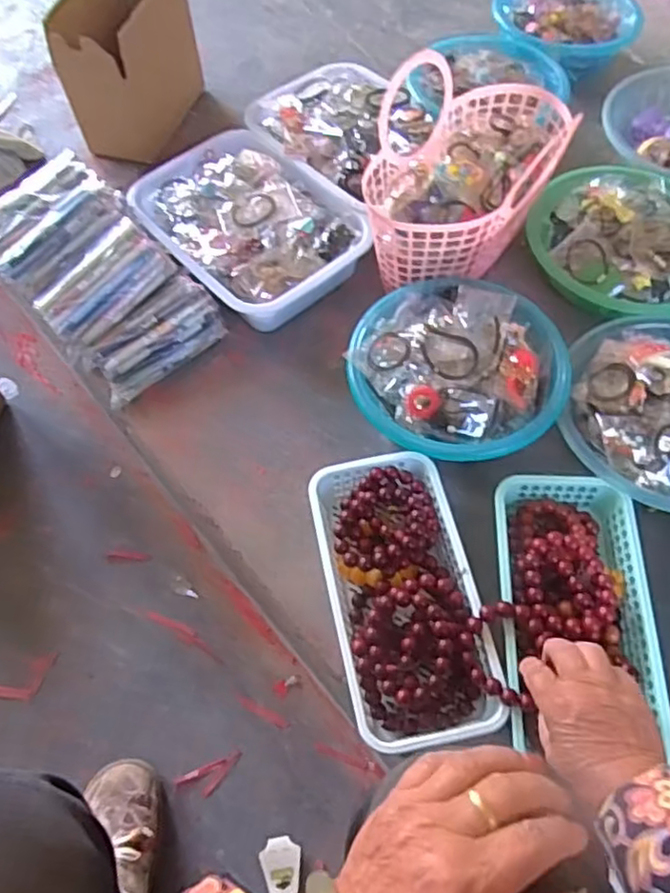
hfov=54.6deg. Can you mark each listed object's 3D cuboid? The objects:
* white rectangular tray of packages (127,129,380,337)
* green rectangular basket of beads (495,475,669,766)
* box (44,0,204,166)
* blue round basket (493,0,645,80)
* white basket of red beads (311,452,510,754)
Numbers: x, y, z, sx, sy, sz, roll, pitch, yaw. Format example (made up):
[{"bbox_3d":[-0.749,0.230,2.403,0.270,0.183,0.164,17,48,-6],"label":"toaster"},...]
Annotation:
[{"bbox_3d":[-0.116,-0.277,0.822,0.293,0.087,0.208,41,68,20],"label":"white rectangular tray of packages"},{"bbox_3d":[0.218,0.137,0.595,0.129,0.049,0.233,3,61,1],"label":"green rectangular basket of beads"},{"bbox_3d":[-0.279,-0.529,0.913,0.115,0.192,0.210,10,61,5],"label":"box"},{"bbox_3d":[0.359,-0.665,1.046,0.232,0.094,0.203,-33,66,-17],"label":"blue round basket"},{"bbox_3d":[0.059,0.135,0.609,0.126,0.071,0.264,-11,62,-6],"label":"white basket of red beads"}]

